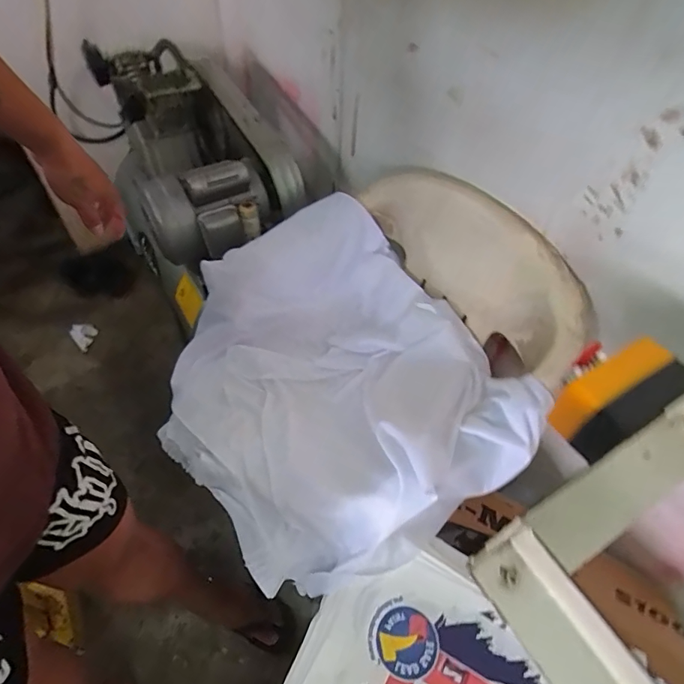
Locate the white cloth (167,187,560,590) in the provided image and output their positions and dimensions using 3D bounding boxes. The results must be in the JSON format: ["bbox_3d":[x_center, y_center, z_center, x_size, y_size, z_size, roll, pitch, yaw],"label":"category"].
[{"bbox_3d":[-0.031,0.058,0.744,0.515,0.214,0.606,-30,60,-22],"label":"white cloth"}]

